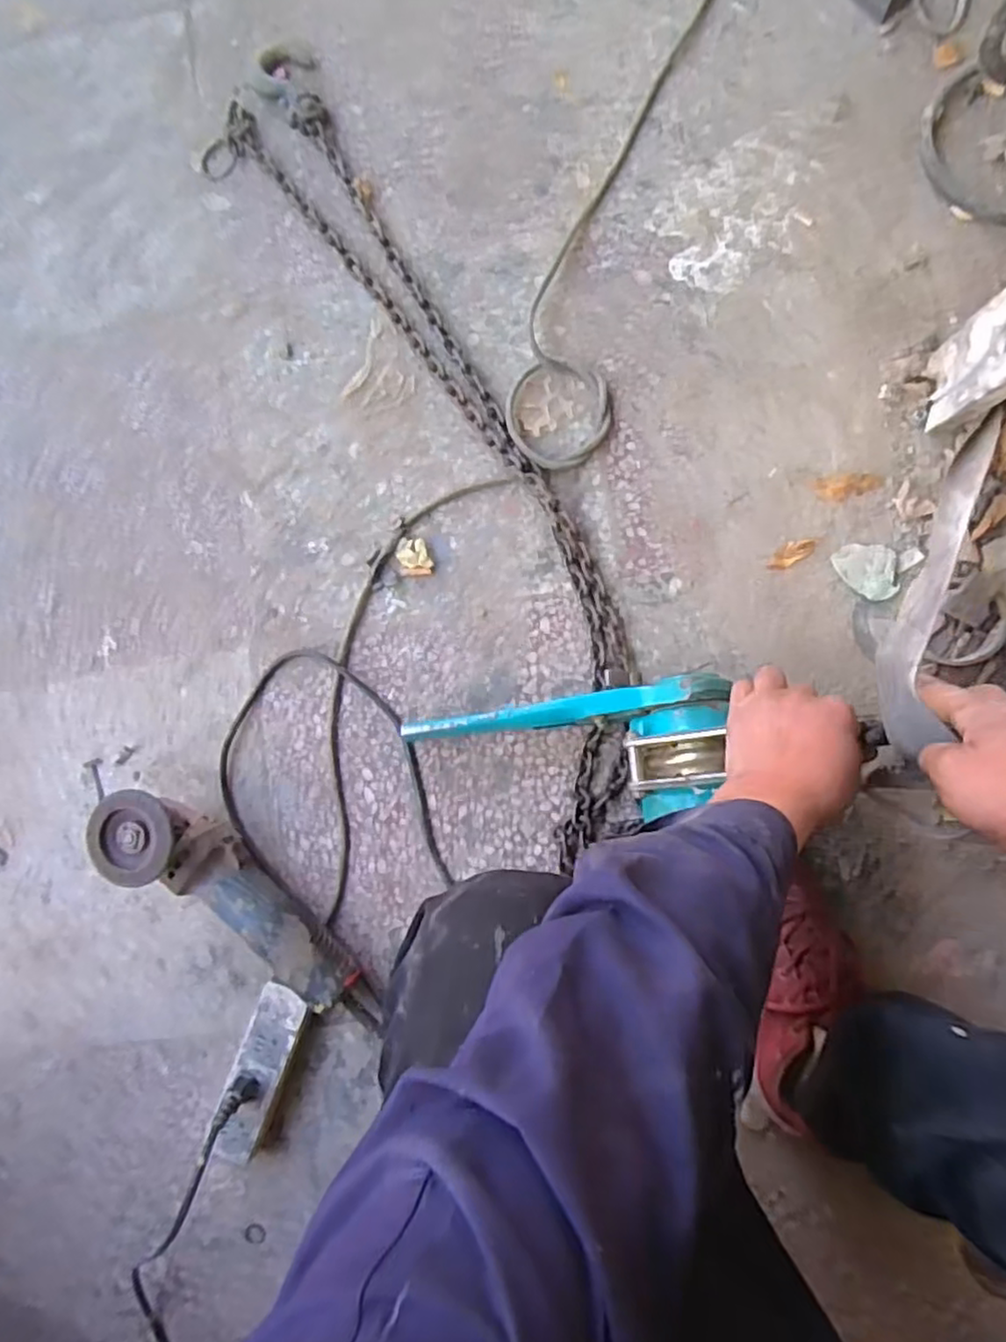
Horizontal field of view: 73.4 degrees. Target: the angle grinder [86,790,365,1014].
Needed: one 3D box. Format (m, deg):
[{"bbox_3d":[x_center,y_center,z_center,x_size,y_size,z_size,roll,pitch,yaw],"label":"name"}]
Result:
[{"bbox_3d":[-0.268,0.225,0.664,0.291,0.100,0.086,40,89,8],"label":"angle grinder"}]

